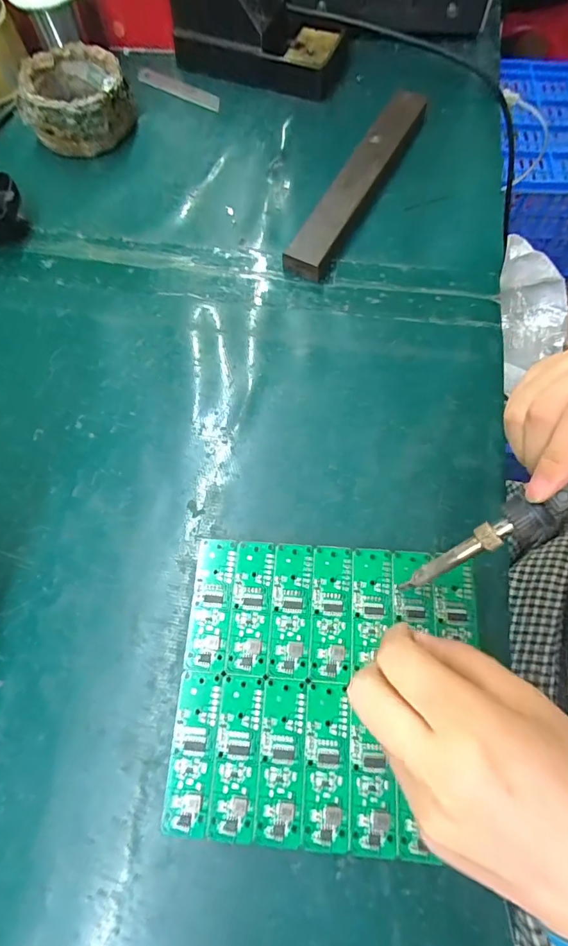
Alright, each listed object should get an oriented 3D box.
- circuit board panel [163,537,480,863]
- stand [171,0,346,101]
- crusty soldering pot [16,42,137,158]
[{"bbox_3d":[0.022,0.106,0.219,0.147,0.004,0.135,4,70,2],"label":"circuit board panel"},{"bbox_3d":[-0.017,-0.419,0.391,0.153,0.078,0.087,20,71,8],"label":"stand"},{"bbox_3d":[-0.179,-0.324,0.376,0.087,0.043,0.083,0,69,1],"label":"crusty soldering pot"}]

